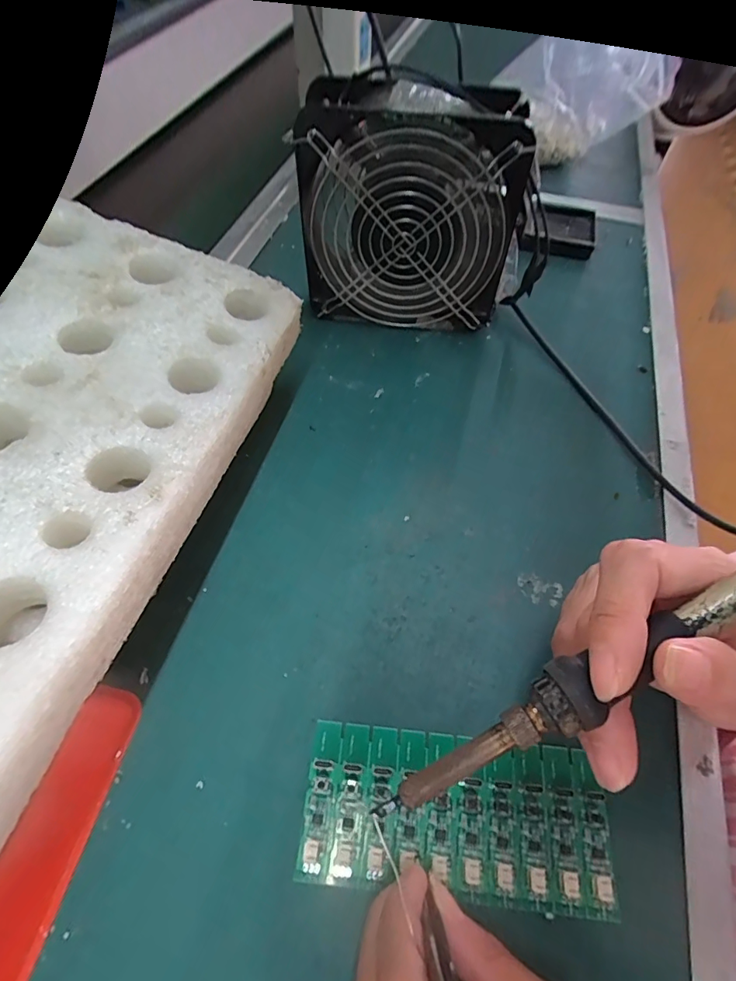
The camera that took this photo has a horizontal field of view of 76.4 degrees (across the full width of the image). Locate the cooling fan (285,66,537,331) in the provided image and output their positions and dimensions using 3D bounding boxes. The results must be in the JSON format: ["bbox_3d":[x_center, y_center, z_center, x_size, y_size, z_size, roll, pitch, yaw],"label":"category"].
[{"bbox_3d":[0.031,-0.204,0.350,0.150,0.160,0.060,4,57,2],"label":"cooling fan"}]

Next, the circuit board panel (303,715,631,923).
[{"bbox_3d":[0.041,0.147,0.213,0.135,0.006,0.061,7,57,3],"label":"circuit board panel"}]

